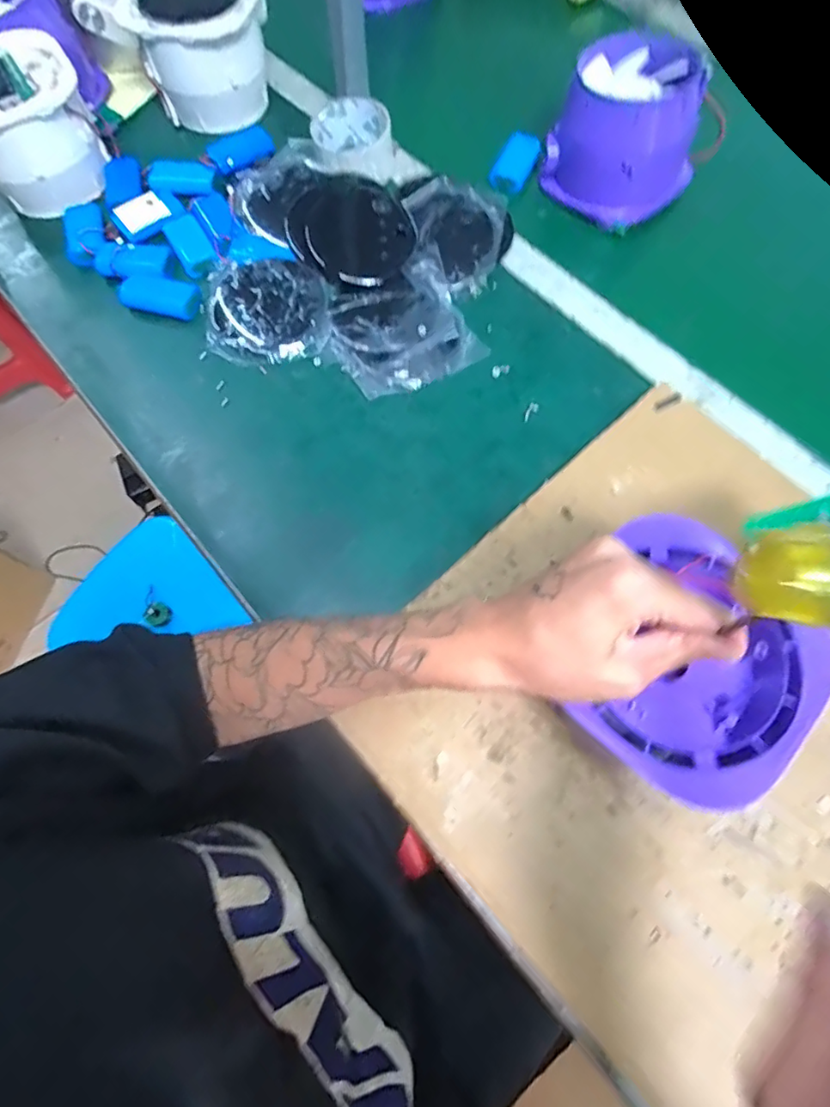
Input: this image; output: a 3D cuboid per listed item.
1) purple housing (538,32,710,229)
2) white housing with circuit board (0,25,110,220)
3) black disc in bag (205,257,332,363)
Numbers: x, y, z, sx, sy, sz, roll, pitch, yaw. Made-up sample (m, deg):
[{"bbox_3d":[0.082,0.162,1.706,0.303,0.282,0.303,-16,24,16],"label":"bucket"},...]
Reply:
[{"bbox_3d":[0.211,-0.428,0.544,0.142,0.087,0.133,12,68,8],"label":"purple housing"},{"bbox_3d":[-0.396,-0.430,0.549,0.136,0.089,0.142,-27,68,-8],"label":"white housing with circuit board"},{"bbox_3d":[-0.136,-0.226,0.504,0.112,0.022,0.105,-1,67,2],"label":"black disc in bag"}]

